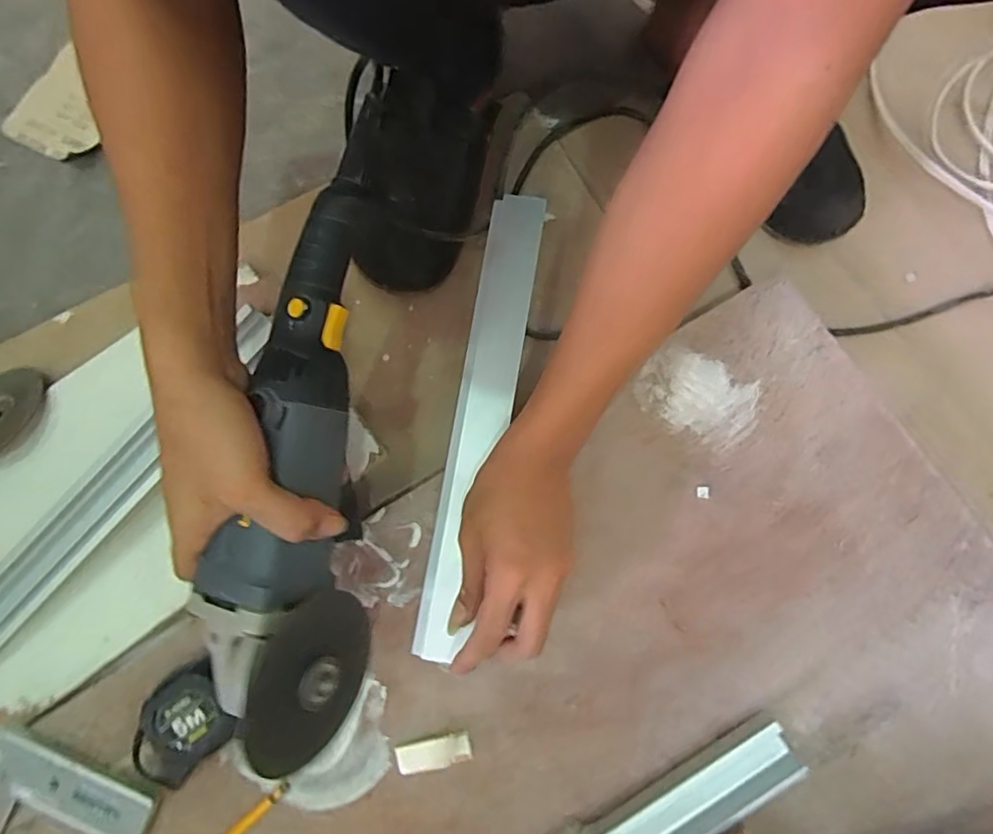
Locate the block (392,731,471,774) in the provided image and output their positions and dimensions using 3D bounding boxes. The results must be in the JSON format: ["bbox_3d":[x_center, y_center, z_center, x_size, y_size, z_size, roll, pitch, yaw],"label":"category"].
[{"bbox_3d":[-0.046,0.247,0.415,0.055,0.007,0.020,-14,80,0],"label":"block"}]

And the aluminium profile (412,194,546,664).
[{"bbox_3d":[-0.014,-0.005,0.447,0.046,0.012,0.366,11,80,4],"label":"aluminium profile"}]

